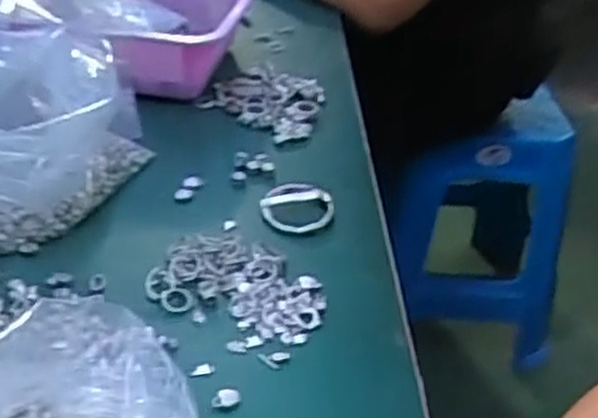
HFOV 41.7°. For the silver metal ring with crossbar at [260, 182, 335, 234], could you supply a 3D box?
[{"bbox_3d":[-0.002,-0.004,0.642,0.061,0.011,0.055,18,37,18],"label":"silver metal ring with crossbar"}]

